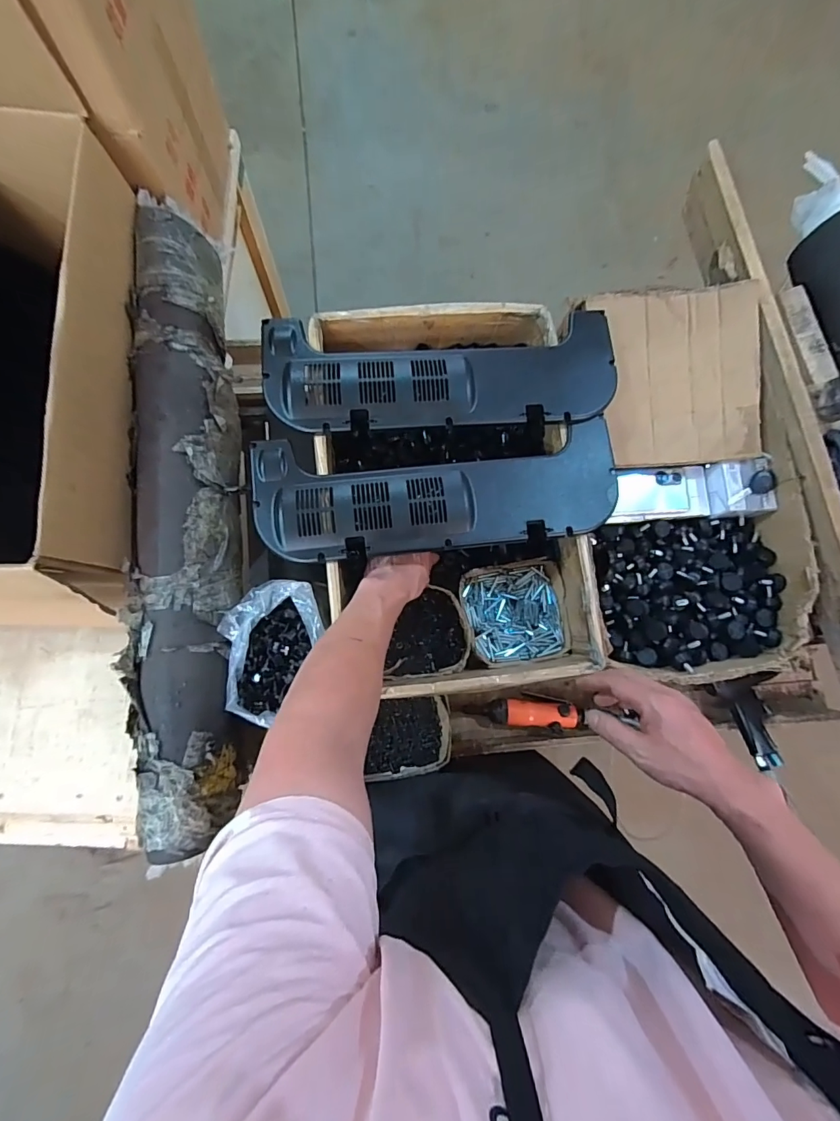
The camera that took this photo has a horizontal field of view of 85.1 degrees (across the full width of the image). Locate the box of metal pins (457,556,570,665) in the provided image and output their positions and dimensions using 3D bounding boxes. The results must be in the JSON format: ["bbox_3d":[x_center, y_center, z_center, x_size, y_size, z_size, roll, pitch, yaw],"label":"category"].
[{"bbox_3d":[0.146,0.081,0.712,0.150,0.053,0.148,-9,83,-4],"label":"box of metal pins"}]

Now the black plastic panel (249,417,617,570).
[{"bbox_3d":[0.028,-0.091,0.598,0.471,0.020,0.161,-5,83,-6],"label":"black plastic panel"}]

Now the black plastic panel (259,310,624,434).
[{"bbox_3d":[0.034,-0.258,0.619,0.476,0.021,0.158,-4,83,-4],"label":"black plastic panel"}]

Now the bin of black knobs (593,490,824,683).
[{"bbox_3d":[0.429,0.047,0.692,0.297,0.088,0.238,-5,83,-4],"label":"bin of black knobs"}]

